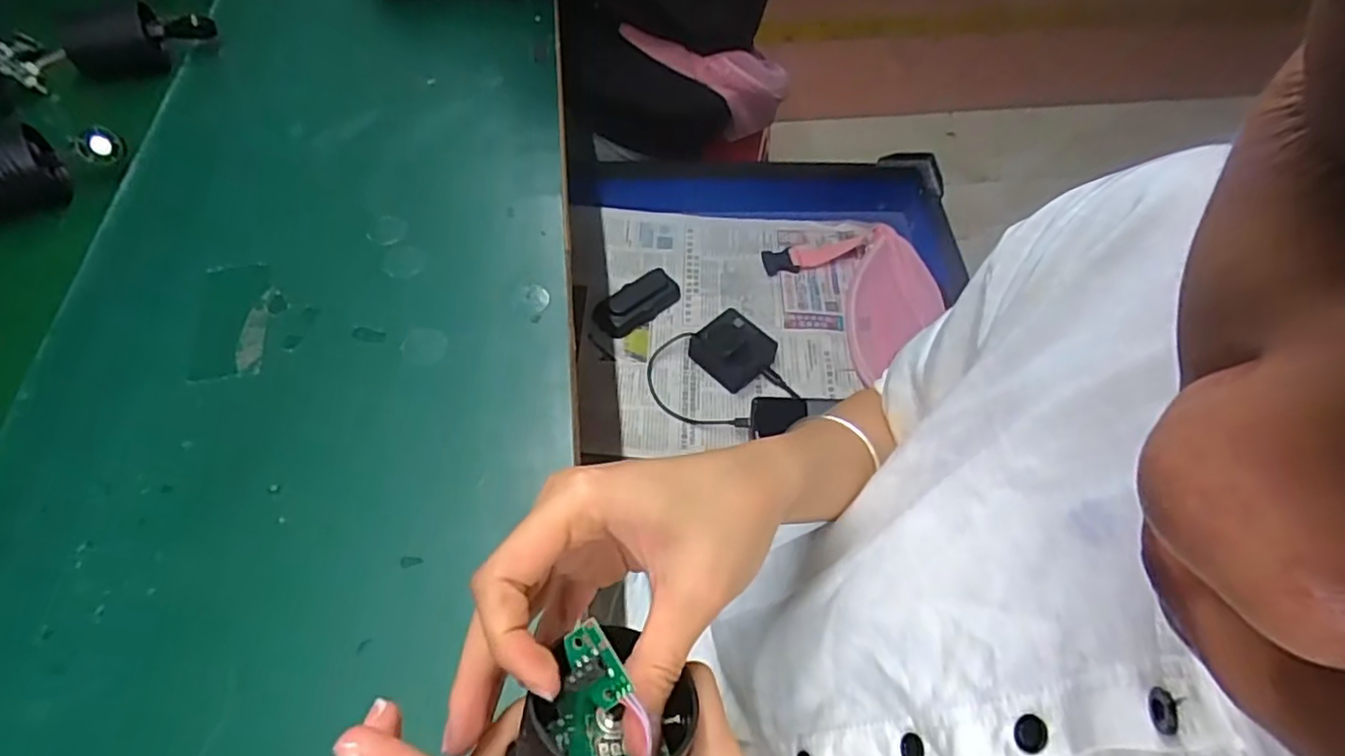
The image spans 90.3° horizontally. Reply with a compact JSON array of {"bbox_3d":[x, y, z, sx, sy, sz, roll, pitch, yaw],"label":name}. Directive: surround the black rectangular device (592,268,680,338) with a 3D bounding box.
[{"bbox_3d":[-0.042,-0.090,0.794,0.110,0.021,0.051,-38,66,-24],"label":"black rectangular device"}]

